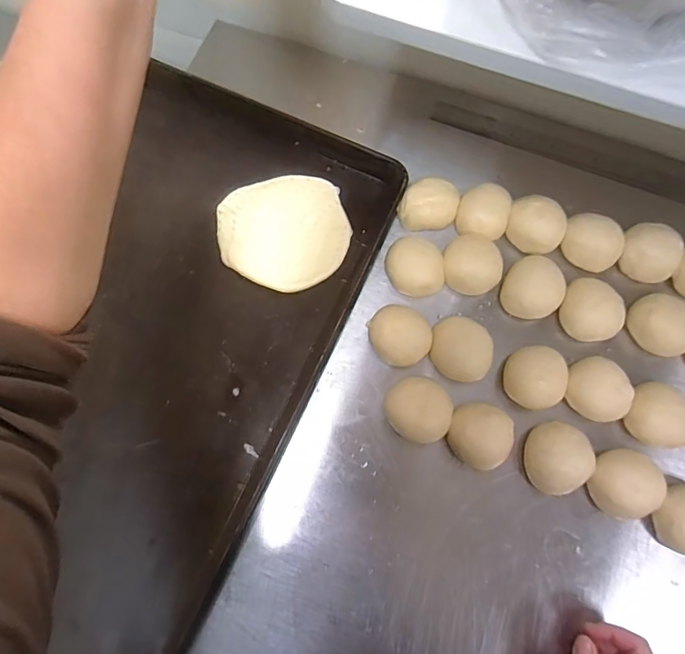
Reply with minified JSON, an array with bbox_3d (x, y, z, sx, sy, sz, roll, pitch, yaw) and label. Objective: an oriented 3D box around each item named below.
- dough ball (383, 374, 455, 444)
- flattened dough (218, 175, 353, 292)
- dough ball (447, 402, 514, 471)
[{"bbox_3d":[0.074,0.080,0.454,0.059,0.039,0.062,0,74,-1],"label":"dough ball"},{"bbox_3d":[-0.064,-0.105,0.518,0.138,0.010,0.131,0,74,-1],"label":"flattened dough"},{"bbox_3d":[0.130,0.103,0.444,0.057,0.049,0.059,0,74,-1],"label":"dough ball"}]

